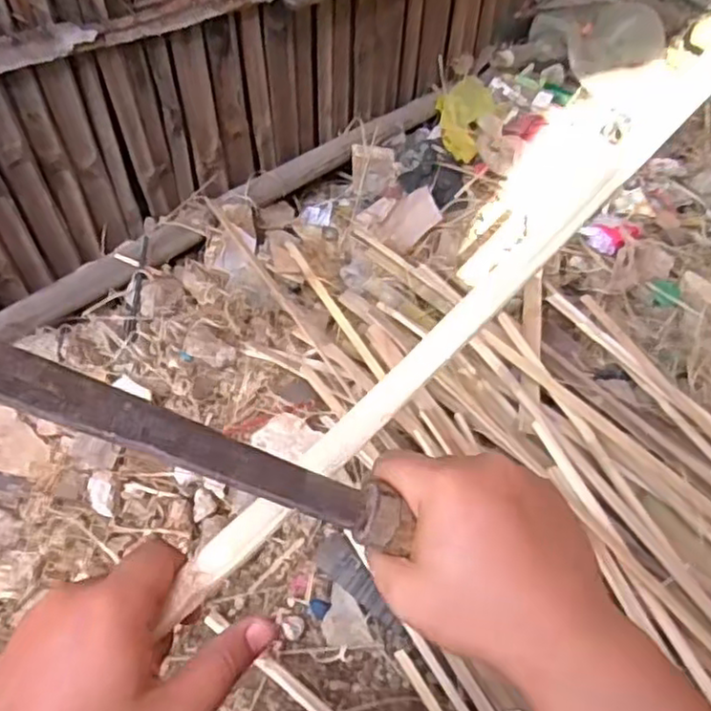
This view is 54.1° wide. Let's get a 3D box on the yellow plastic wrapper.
[{"bbox_3d":[0.187,-0.428,1.238,0.102,0.029,0.212,17,52,10],"label":"yellow plastic wrapper"}]

